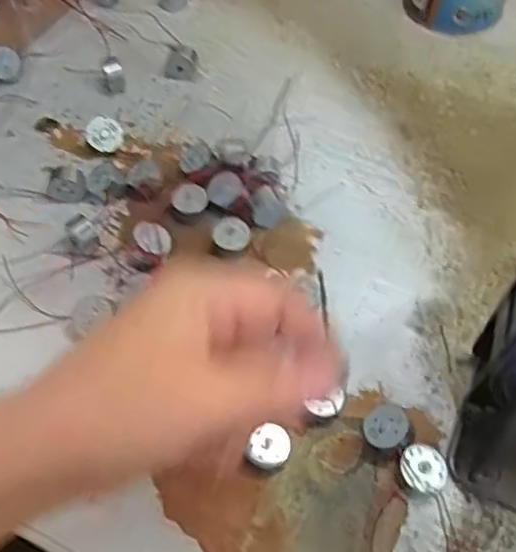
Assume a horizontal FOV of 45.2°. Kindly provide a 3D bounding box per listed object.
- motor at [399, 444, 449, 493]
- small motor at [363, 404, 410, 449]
[{"bbox_3d":[0.082,0.098,0.312,0.023,0.014,0.023,1,57,-1],"label":"motor"},{"bbox_3d":[0.068,0.078,0.321,0.022,0.011,0.022,3,69,33],"label":"small motor"}]

